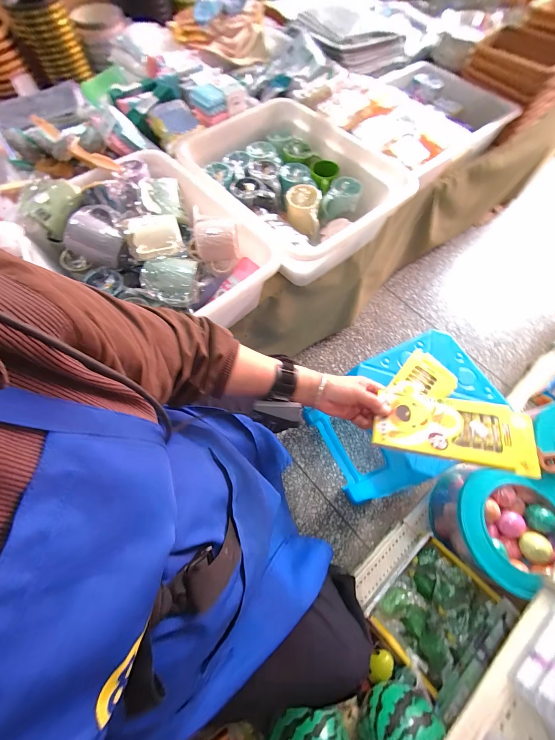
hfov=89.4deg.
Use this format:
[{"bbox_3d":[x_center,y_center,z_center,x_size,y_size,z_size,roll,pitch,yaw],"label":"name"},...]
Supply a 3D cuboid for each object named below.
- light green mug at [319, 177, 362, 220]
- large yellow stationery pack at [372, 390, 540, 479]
[{"bbox_3d":[0.174,-0.467,0.769,0.096,0.070,0.087,17,68,7],"label":"light green mug"},{"bbox_3d":[0.241,0.082,0.391,0.198,0.020,0.089,5,67,14],"label":"large yellow stationery pack"}]

